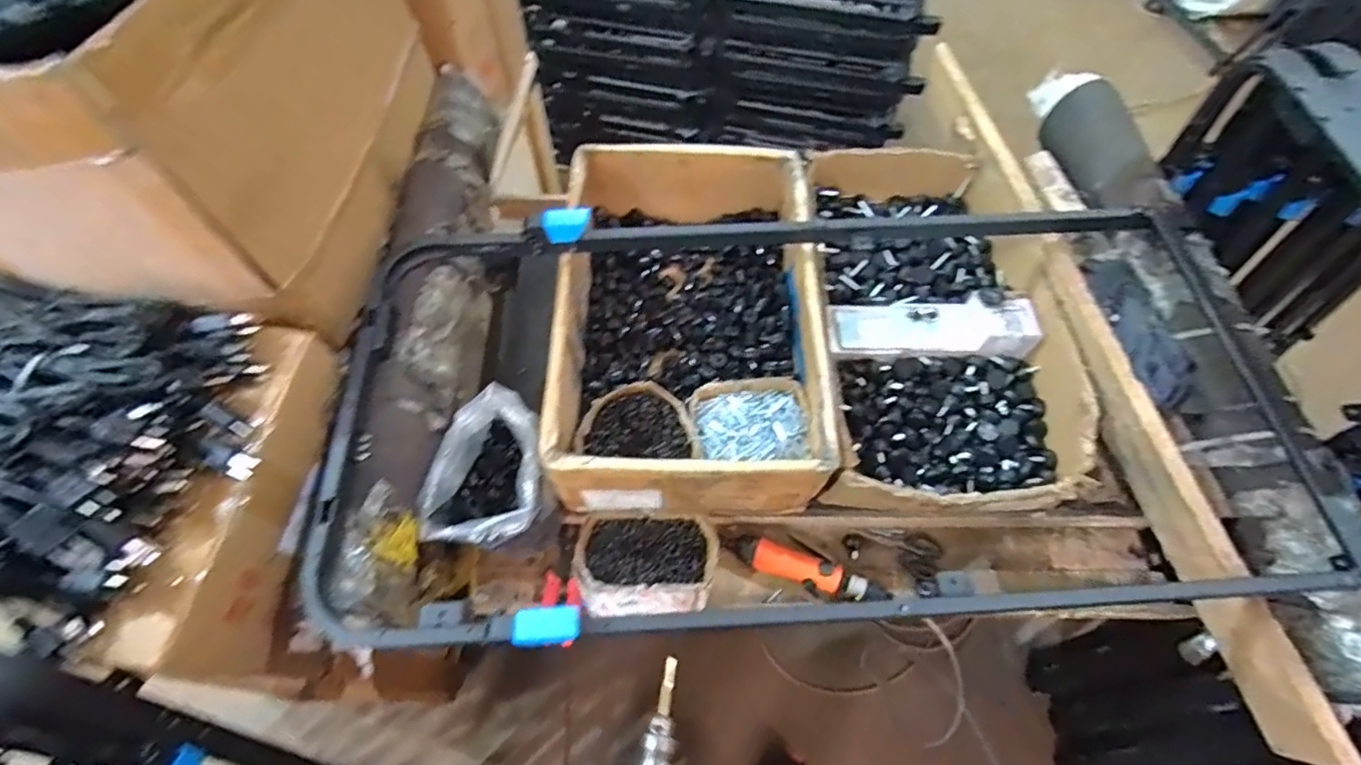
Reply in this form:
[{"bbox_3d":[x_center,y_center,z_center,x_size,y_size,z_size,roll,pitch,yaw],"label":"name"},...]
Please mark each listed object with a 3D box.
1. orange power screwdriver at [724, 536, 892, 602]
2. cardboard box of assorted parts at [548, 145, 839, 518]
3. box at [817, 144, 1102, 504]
[{"bbox_3d":[0.167,0.254,0.799,0.215,0.036,0.043,17,63,9],"label":"orange power screwdriver"},{"bbox_3d":[0.016,-0.090,0.853,0.346,0.160,0.528,-1,62,-1],"label":"cardboard box of assorted parts"},{"bbox_3d":[0.368,-0.097,0.876,0.328,0.104,0.586,2,62,1],"label":"box"}]

